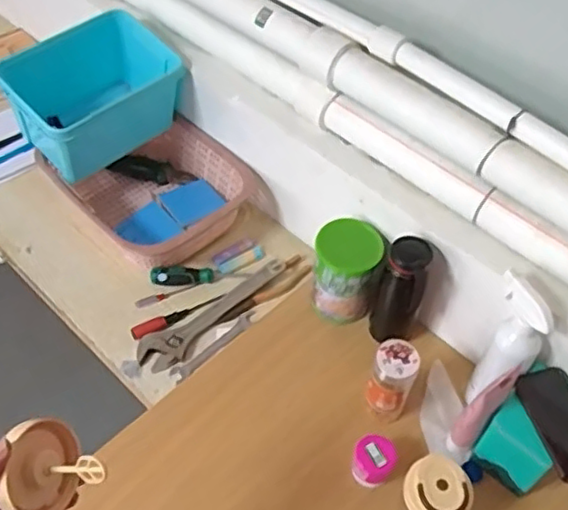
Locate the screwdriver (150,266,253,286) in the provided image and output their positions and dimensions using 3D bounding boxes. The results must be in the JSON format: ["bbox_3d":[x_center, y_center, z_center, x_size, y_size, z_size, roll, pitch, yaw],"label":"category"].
[{"bbox_3d":[-0.145,0.038,1.121,0.165,0.025,0.029,2,50,-16],"label":"screwdriver"}]

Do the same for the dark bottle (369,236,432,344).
[{"bbox_3d":[0.173,0.053,0.959,0.064,0.170,0.061,14,53,10],"label":"dark bottle"}]

